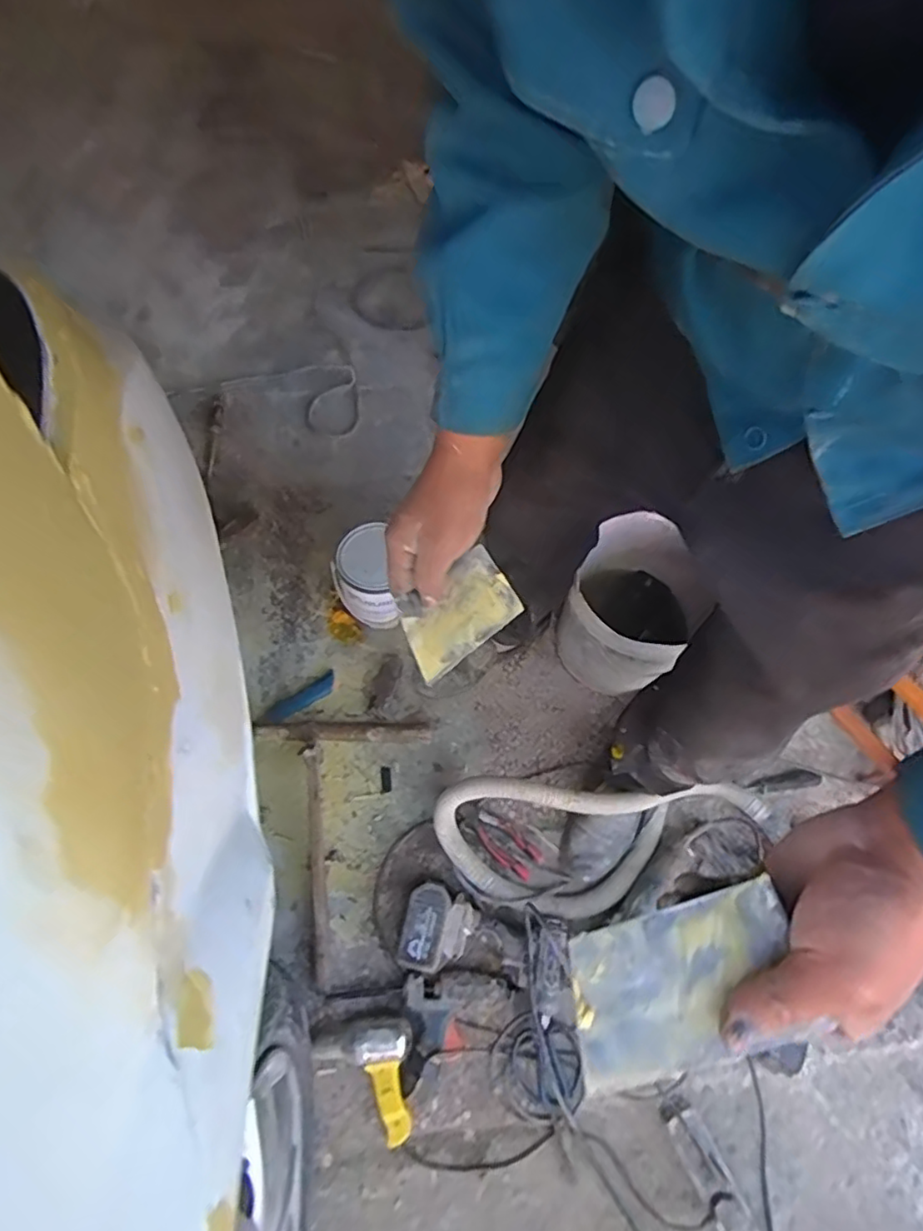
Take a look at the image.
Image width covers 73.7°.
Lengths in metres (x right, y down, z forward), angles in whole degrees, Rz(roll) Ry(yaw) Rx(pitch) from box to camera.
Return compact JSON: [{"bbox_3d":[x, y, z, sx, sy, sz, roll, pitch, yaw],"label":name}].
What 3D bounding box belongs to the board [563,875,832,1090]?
[{"bbox_3d":[0.116,0.197,0.329,0.122,0.005,0.071,-23,70,7],"label":"board"}]

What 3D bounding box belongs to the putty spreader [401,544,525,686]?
[{"bbox_3d":[-0.002,-0.005,0.543,0.127,0.006,0.070,-36,94,-36],"label":"putty spreader"}]

